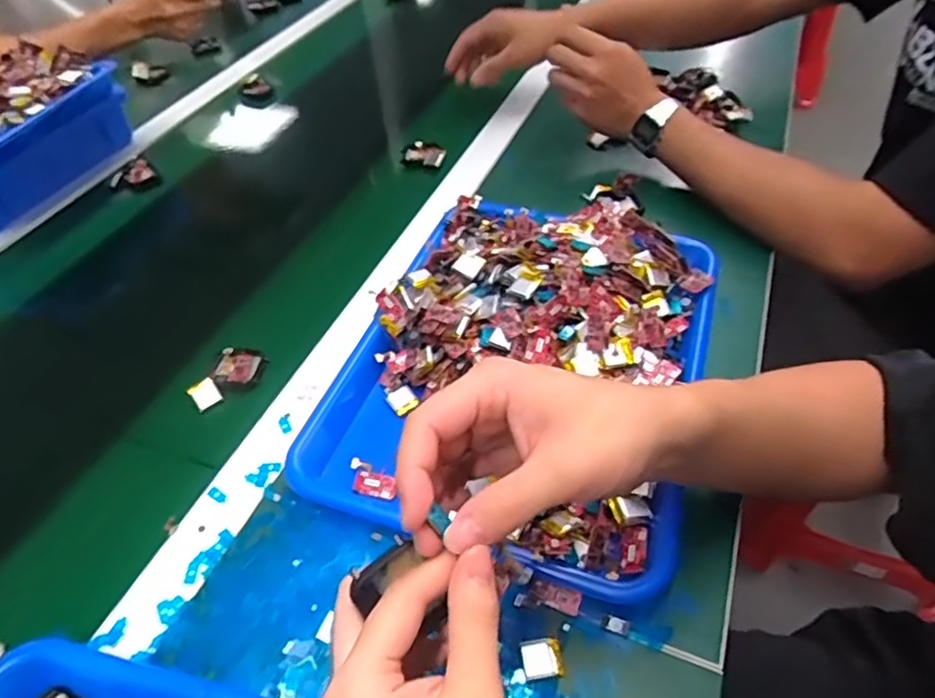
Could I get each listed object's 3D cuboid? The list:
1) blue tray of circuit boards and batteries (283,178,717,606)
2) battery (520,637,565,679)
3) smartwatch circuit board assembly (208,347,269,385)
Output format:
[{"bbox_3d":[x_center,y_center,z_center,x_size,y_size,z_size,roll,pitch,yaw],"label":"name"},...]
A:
[{"bbox_3d":[0.046,-0.009,0.462,0.255,0.064,0.339,13,51,15],"label":"blue tray of circuit boards and batteries"},{"bbox_3d":[0.041,0.169,0.333,0.022,0.004,0.019,-6,48,-2],"label":"battery"},{"bbox_3d":[-0.188,0.016,0.500,0.040,0.013,0.038,5,49,8],"label":"smartwatch circuit board assembly"}]

